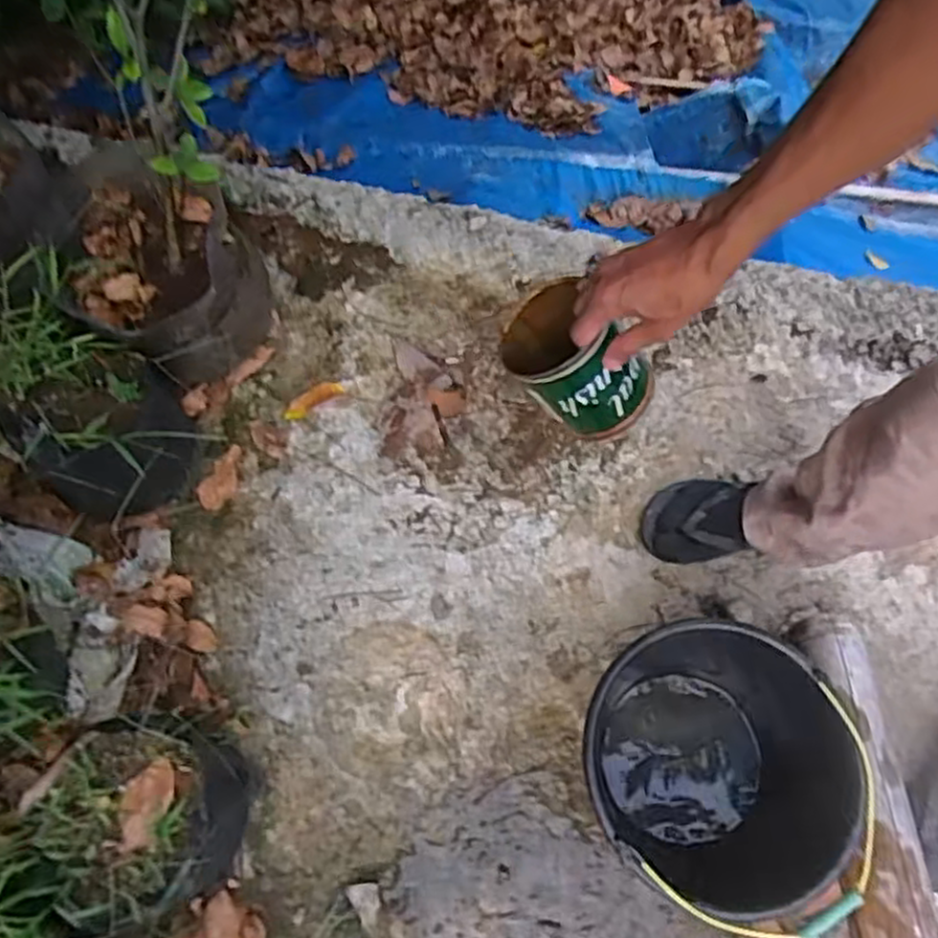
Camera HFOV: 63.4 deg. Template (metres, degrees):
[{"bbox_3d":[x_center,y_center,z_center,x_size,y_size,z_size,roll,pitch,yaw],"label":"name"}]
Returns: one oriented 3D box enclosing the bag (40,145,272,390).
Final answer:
[{"bbox_3d":[-0.407,-0.257,1.007,0.240,0.215,0.245,16,70,6],"label":"bag"}]

